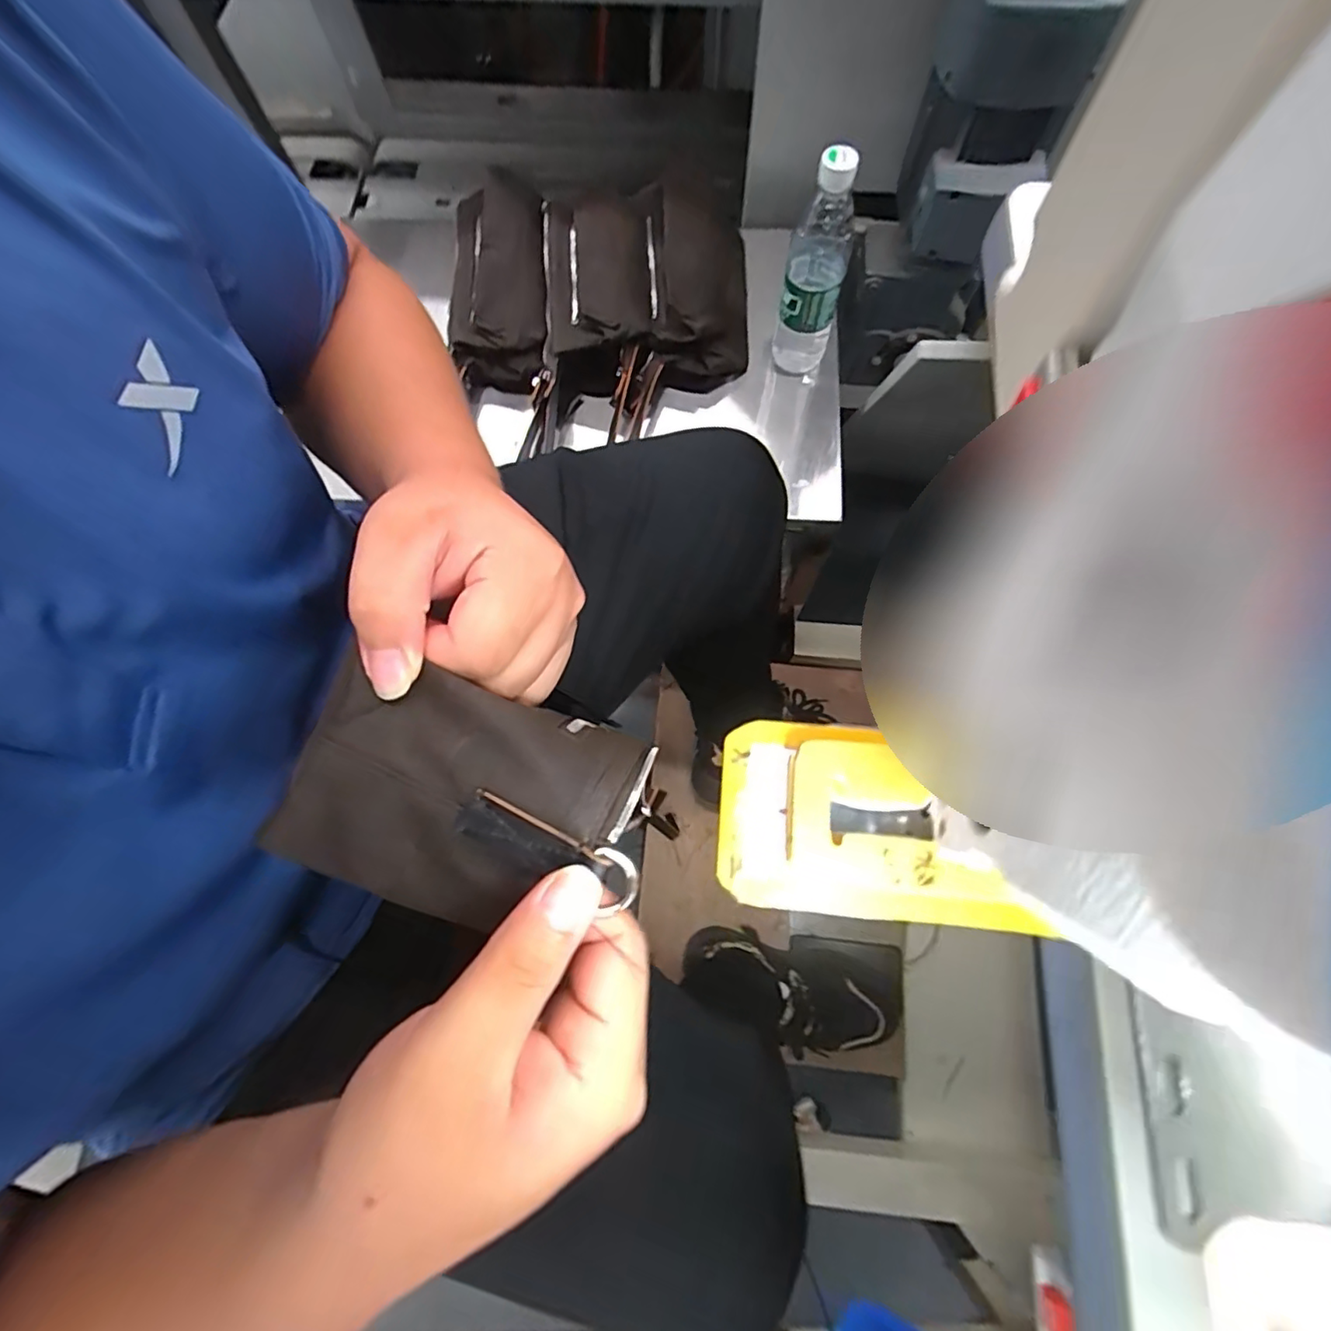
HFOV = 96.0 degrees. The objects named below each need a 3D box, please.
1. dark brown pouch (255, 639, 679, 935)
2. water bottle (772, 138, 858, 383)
[{"bbox_3d":[-0.069,0.049,0.213,0.127,0.020,0.078,16,74,6],"label":"dark brown pouch"},{"bbox_3d":[0.164,-0.428,0.660,0.065,0.239,0.056,12,73,5],"label":"water bottle"}]

